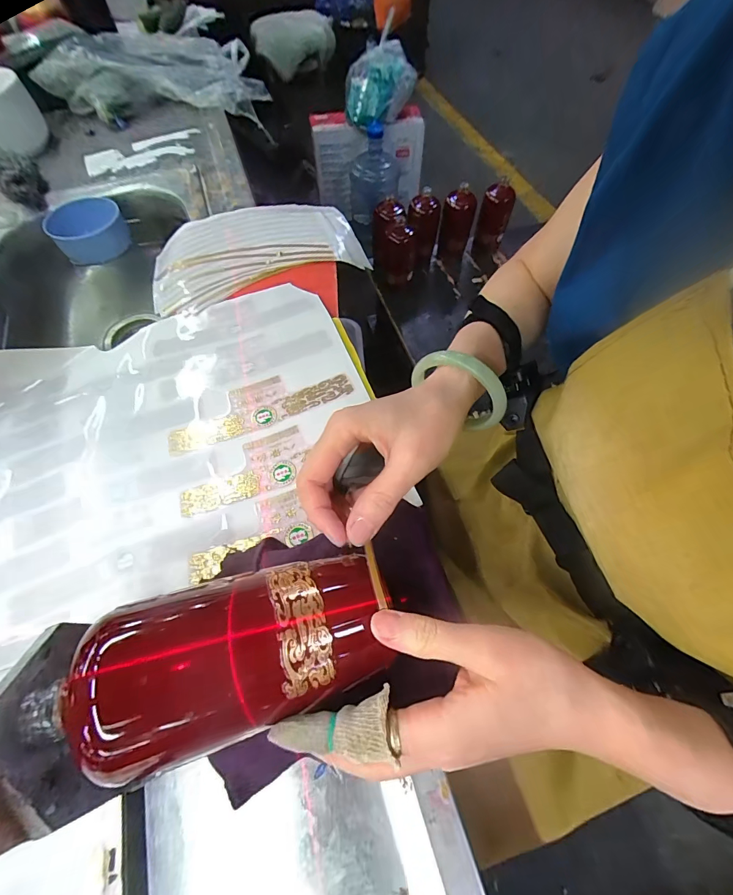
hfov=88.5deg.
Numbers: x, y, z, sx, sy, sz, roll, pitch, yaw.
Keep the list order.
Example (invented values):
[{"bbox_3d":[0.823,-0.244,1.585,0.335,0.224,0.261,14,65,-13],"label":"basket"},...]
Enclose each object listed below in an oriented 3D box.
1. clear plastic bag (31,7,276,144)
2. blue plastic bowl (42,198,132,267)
[{"bbox_3d":[-0.400,-0.705,0.707,0.356,0.104,0.220,13,62,6],"label":"clear plastic bag"},{"bbox_3d":[-0.438,-0.345,0.599,0.107,0.058,0.093,-32,66,-17],"label":"blue plastic bowl"}]

